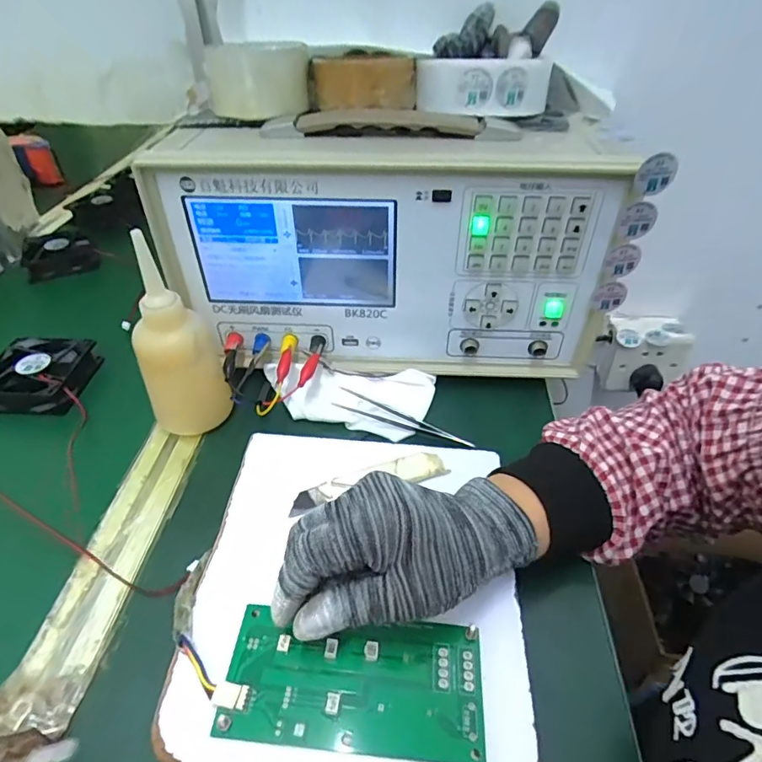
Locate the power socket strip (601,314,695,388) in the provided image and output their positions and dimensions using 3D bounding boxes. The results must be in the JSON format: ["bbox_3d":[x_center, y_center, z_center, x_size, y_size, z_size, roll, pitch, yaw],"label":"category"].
[{"bbox_3d":[0.327,-0.036,0.623,0.087,0.079,0.052,2,43,2],"label":"power socket strip"}]

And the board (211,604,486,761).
[{"bbox_3d":[-0.014,0.158,0.262,0.134,0.008,0.063,3,41,0],"label":"board"}]

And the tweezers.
[{"bbox_3d":[0.018,0.030,0.411,0.118,0.012,0.018,15,45,16],"label":"tweezers"}]

